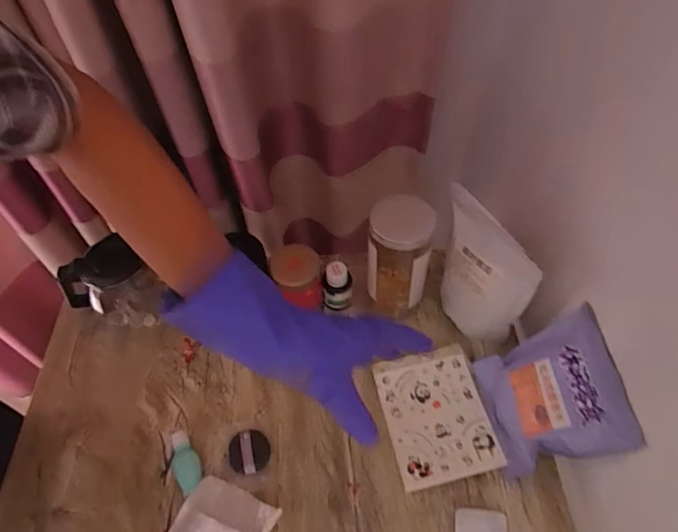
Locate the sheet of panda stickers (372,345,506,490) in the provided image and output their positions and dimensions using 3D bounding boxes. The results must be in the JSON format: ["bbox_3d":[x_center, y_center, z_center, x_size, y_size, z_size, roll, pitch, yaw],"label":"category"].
[{"bbox_3d":[0.127,0.194,0.635,0.127,0.010,0.163,-11,56,-5],"label":"sheet of panda stickers"}]

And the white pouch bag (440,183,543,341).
[{"bbox_3d":[0.178,0.015,0.640,0.043,0.204,0.151,-33,60,-18],"label":"white pouch bag"}]

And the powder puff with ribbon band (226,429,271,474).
[{"bbox_3d":[-0.114,0.235,0.613,0.051,0.013,0.052,3,56,5],"label":"powder puff with ribbon band"}]

